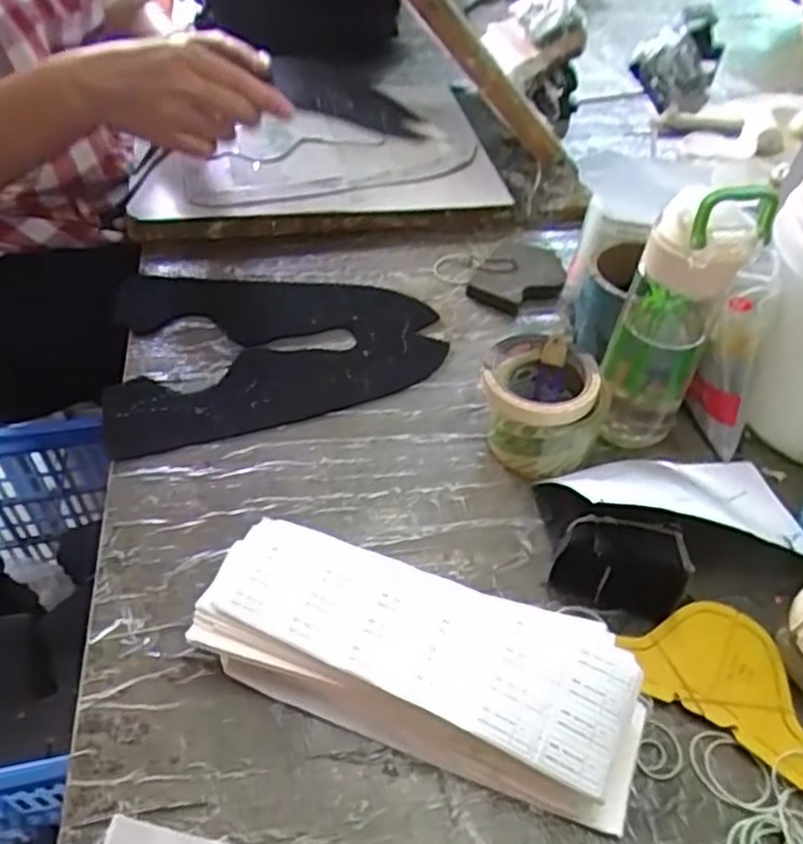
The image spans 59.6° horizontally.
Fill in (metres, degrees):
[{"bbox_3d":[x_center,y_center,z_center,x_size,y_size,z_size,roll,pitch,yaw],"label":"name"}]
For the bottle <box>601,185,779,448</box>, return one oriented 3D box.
[{"bbox_3d":[0.208,-0.076,0.549,0.074,0.240,0.073,21,49,16],"label":"bottle"}]

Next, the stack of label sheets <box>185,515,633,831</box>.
[{"bbox_3d":[0.011,0.151,0.454,0.284,0.046,0.105,16,48,12],"label":"stack of label sheets"}]

